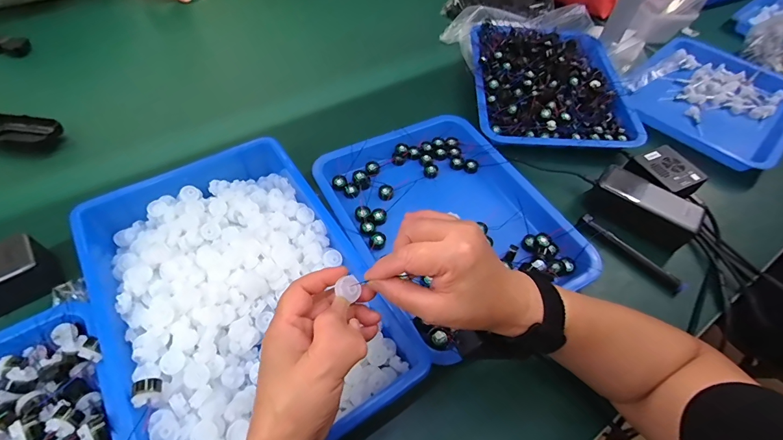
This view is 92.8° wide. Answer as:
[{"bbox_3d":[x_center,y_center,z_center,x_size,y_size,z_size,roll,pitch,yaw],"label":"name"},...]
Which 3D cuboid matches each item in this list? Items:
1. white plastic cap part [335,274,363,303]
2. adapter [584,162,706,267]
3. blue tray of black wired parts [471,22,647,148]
[{"bbox_3d":[-0.034,0.053,0.288,0.019,0.007,0.019,-15,56,-15],"label":"white plastic cap part"},{"bbox_3d":[0.340,-0.012,0.516,0.130,0.066,0.060,37,59,21],"label":"adapter"},{"bbox_3d":[0.279,-0.256,0.657,0.263,0.055,0.333,5,54,-1],"label":"blue tray of black wired parts"}]

